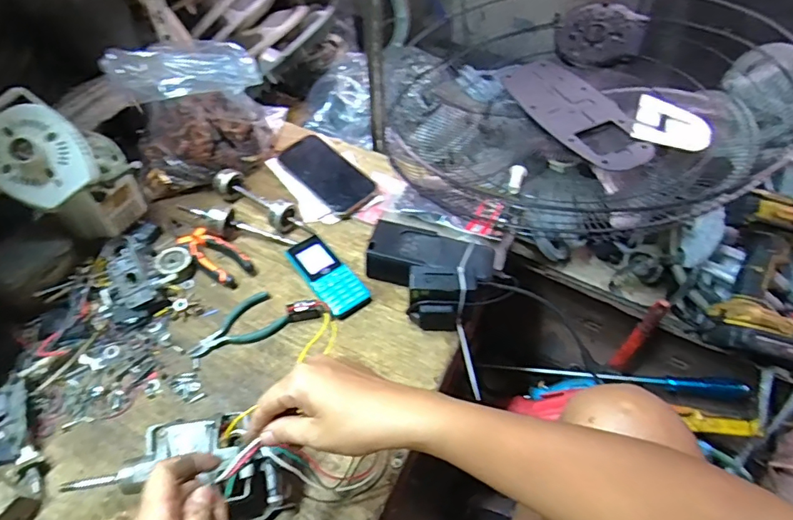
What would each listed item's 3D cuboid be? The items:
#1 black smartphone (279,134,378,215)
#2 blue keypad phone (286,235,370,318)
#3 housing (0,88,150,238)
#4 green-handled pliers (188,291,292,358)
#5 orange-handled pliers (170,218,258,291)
[{"bbox_3d":[-0.103,-0.132,0.745,0.078,0.009,0.159,-39,68,-19],"label":"black smartphone"},{"bbox_3d":[-0.088,0.019,0.639,0.054,0.015,0.123,-30,59,-22],"label":"blue keypad phone"},{"bbox_3d":[-0.416,-0.108,0.618,0.122,0.157,0.133,33,59,22],"label":"housing"},{"bbox_3d":[-0.190,0.082,0.593,0.115,0.013,0.054,-28,58,-21],"label":"green-handled pliers"},{"bbox_3d":[-0.255,-0.015,0.660,0.145,0.021,0.048,31,58,21],"label":"orange-handled pliers"}]

